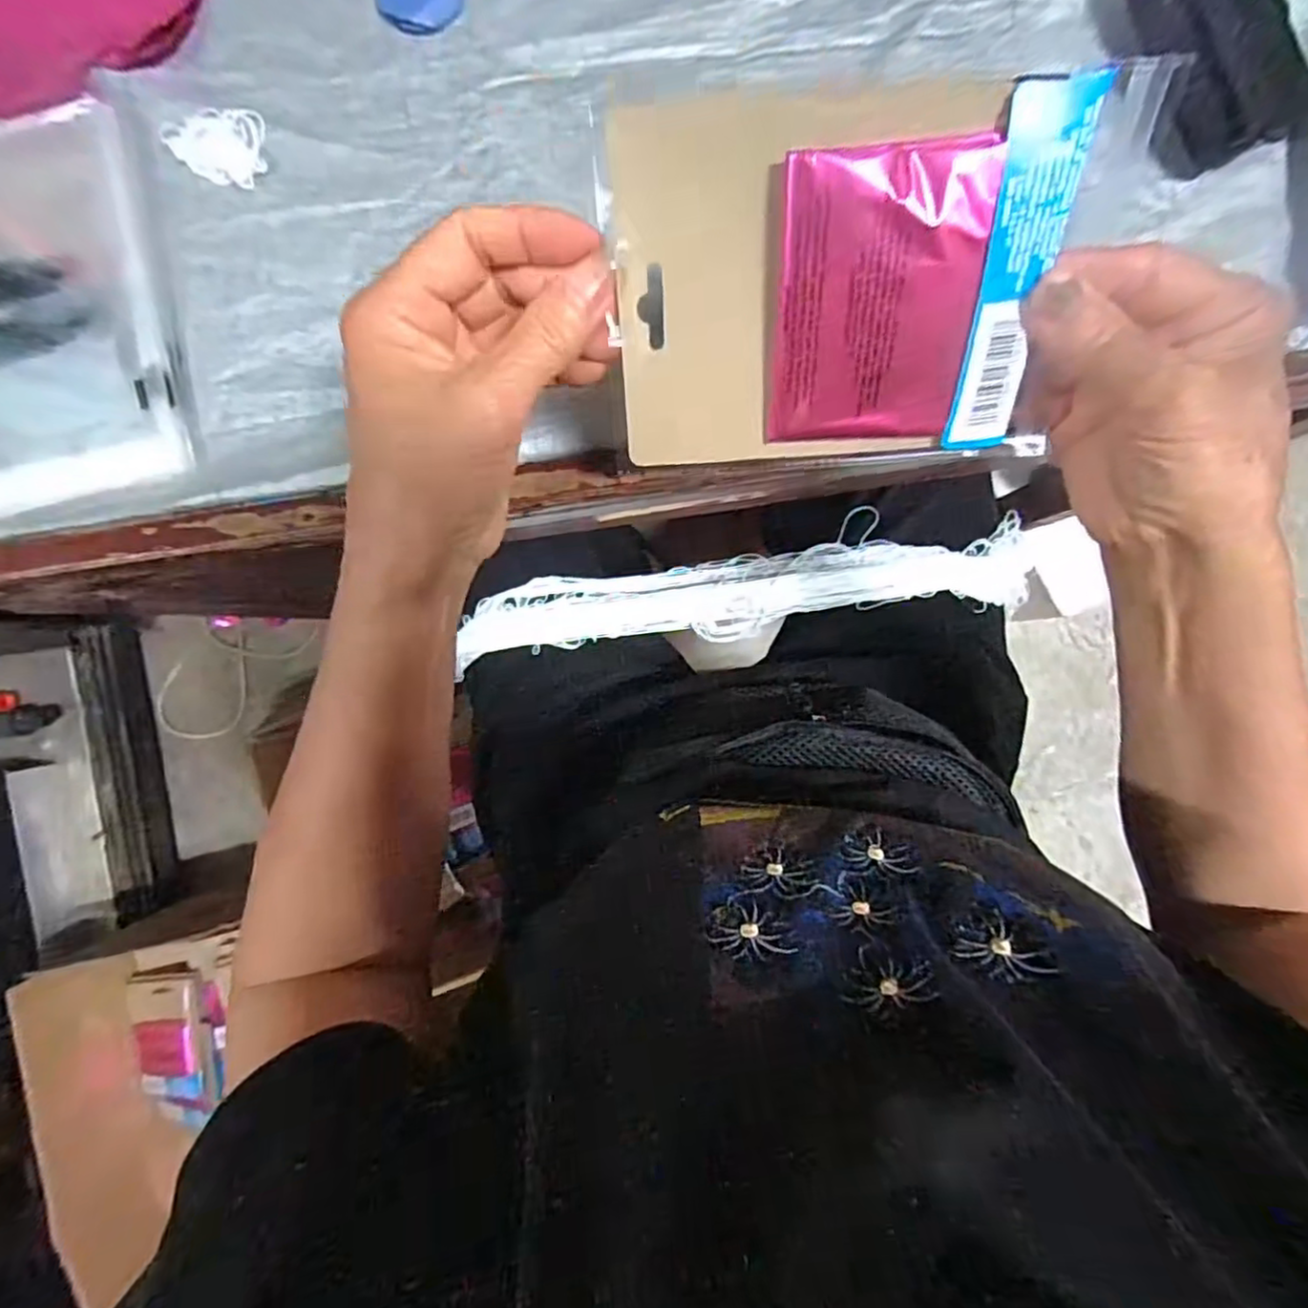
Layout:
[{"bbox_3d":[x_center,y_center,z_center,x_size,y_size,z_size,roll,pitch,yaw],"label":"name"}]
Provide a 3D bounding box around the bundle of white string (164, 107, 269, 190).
[{"bbox_3d":[-0.223,-0.258,0.331,0.046,0.004,0.041,-17,91,-1],"label":"bundle of white string"}]

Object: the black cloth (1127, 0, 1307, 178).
[{"bbox_3d":[0.273,-0.300,0.319,0.061,0.029,0.107,-17,91,-1],"label":"black cloth"}]

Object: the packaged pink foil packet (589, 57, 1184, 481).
[{"bbox_3d":[0.070,-0.128,0.232,0.168,0.010,0.118,1,126,4],"label":"packaged pink foil packet"}]

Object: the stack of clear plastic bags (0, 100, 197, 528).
[{"bbox_3d":[-0.317,-0.167,0.327,0.137,0.025,0.187,-11,85,1],"label":"stack of clear plastic bags"}]

